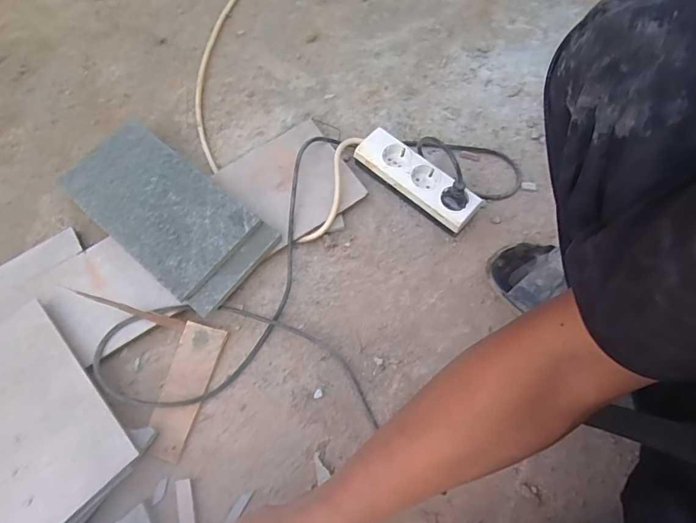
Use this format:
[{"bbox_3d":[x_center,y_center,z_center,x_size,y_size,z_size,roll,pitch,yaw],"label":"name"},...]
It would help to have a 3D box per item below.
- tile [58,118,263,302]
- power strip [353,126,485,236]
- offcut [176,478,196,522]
[{"bbox_3d":[-0.276,-0.090,0.631,0.295,0.014,0.155,38,76,19],"label":"tile"},{"bbox_3d":[0.099,-0.114,0.632,0.187,0.050,0.066,41,76,15],"label":"power strip"},{"bbox_3d":[-0.189,0.295,0.518,0.019,0.013,0.072,-16,69,-6],"label":"offcut"}]

